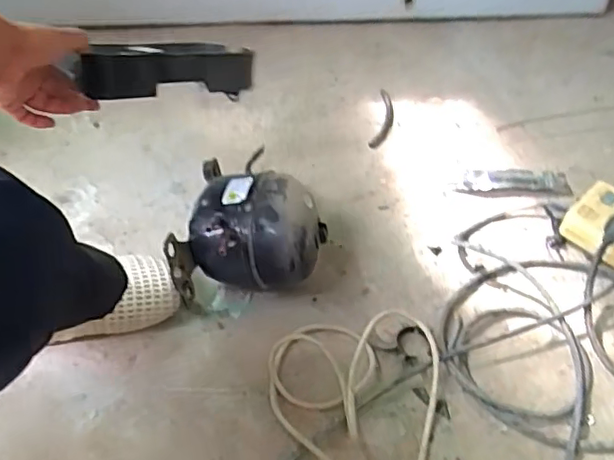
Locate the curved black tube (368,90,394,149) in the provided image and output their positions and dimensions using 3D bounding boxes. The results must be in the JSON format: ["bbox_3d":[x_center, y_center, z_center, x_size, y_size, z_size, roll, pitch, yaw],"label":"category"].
[{"bbox_3d":[0.130,-0.185,0.969,0.030,0.010,0.160,6,47,12],"label":"curved black tube"}]

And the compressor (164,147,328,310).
[{"bbox_3d":[-0.065,-0.010,0.727,0.179,0.130,0.185,-1,45,5],"label":"compressor"}]

